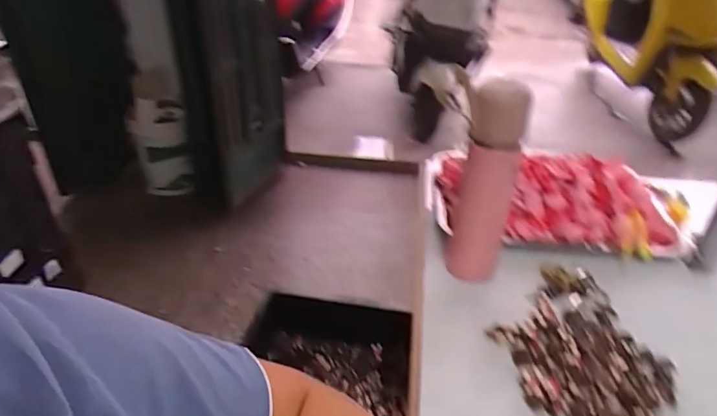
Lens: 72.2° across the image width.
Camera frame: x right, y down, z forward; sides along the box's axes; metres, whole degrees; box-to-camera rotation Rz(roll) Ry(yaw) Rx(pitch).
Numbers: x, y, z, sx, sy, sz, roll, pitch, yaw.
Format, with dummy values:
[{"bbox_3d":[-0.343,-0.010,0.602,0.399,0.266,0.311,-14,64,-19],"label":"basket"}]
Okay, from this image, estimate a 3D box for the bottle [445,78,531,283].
[{"bbox_3d":[0.162,-0.022,0.632,0.070,0.288,0.066,10,35,14],"label":"bottle"}]

